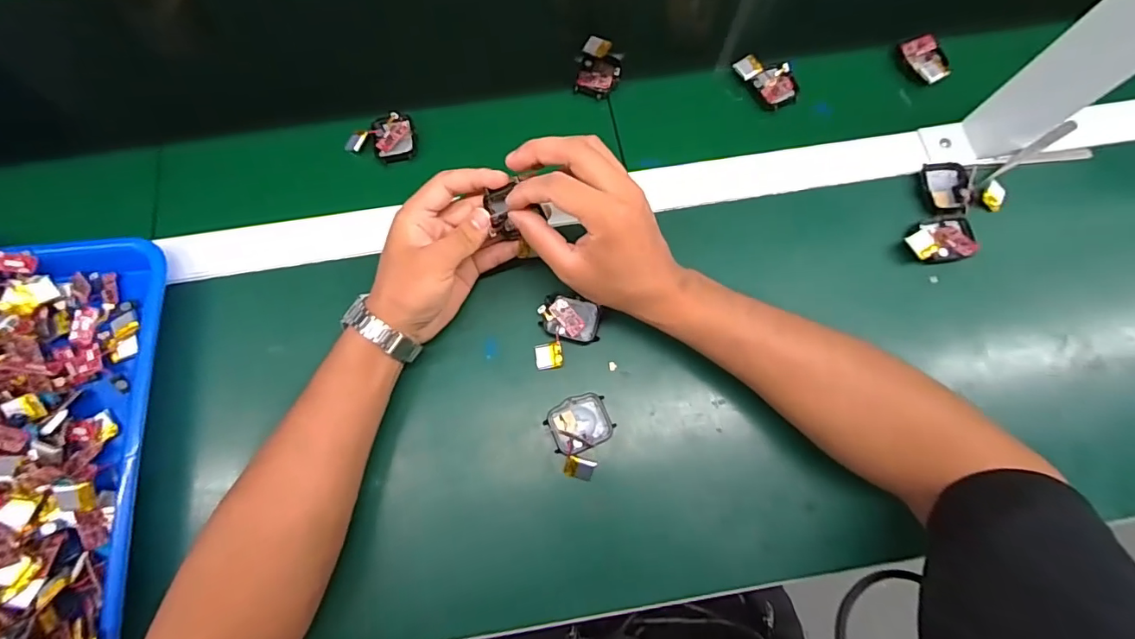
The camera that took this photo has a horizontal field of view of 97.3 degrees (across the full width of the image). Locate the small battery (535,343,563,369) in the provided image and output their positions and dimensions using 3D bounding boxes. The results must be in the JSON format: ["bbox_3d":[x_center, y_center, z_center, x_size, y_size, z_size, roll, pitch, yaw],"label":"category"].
[{"bbox_3d":[-0.014,0.029,0.390,0.021,0.007,0.020,-9,79,16],"label":"small battery"}]

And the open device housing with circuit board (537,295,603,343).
[{"bbox_3d":[0.002,-0.001,0.394,0.048,0.012,0.033,11,75,4],"label":"open device housing with circuit board"}]

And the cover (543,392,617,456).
[{"bbox_3d":[0.009,0.079,0.377,0.046,0.014,0.038,-23,76,-5],"label":"cover"}]

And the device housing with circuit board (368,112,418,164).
[{"bbox_3d":[-0.156,-0.164,0.449,0.037,0.010,0.047,-18,75,-4],"label":"device housing with circuit board"}]

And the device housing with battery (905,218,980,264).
[{"bbox_3d":[0.312,-0.066,0.417,0.057,0.014,0.036,-11,75,-2],"label":"device housing with battery"}]

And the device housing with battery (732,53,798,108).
[{"bbox_3d":[0.189,-0.225,0.464,0.041,0.010,0.061,-39,78,-9],"label":"device housing with battery"}]

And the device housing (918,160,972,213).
[{"bbox_3d":[0.326,-0.117,0.431,0.037,0.012,0.049,5,75,2],"label":"device housing"}]

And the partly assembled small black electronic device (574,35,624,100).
[{"bbox_3d":[0.029,-0.232,0.461,0.040,0.010,0.056,7,75,3],"label":"partly assembled small black electronic device"}]

